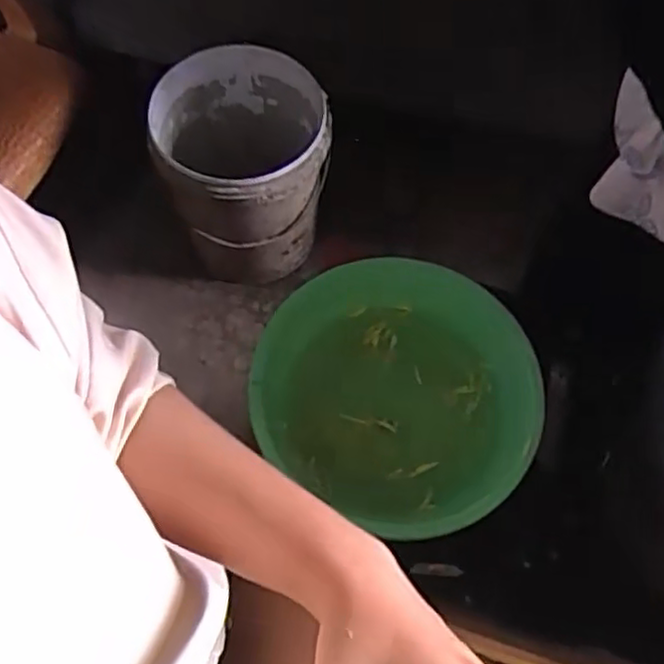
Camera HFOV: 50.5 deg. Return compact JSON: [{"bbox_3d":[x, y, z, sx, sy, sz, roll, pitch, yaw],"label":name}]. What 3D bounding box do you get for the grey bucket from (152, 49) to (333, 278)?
[{"bbox_3d":[-0.162,-0.304,1.343,0.290,0.375,0.311,1,68,-3],"label":"grey bucket"}]

